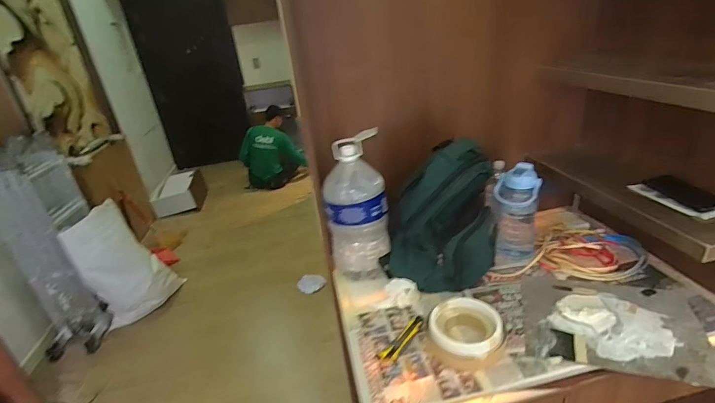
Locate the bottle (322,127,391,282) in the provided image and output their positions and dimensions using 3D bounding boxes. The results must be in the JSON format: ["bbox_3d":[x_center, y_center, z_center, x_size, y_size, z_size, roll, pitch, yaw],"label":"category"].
[{"bbox_3d":[0.000,0.022,1.130,0.175,0.393,0.210,-7,26,2],"label":"bottle"}]

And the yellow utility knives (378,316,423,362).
[{"bbox_3d":[0.111,0.331,0.908,0.031,0.021,0.155,15,33,38],"label":"yellow utility knives"}]

